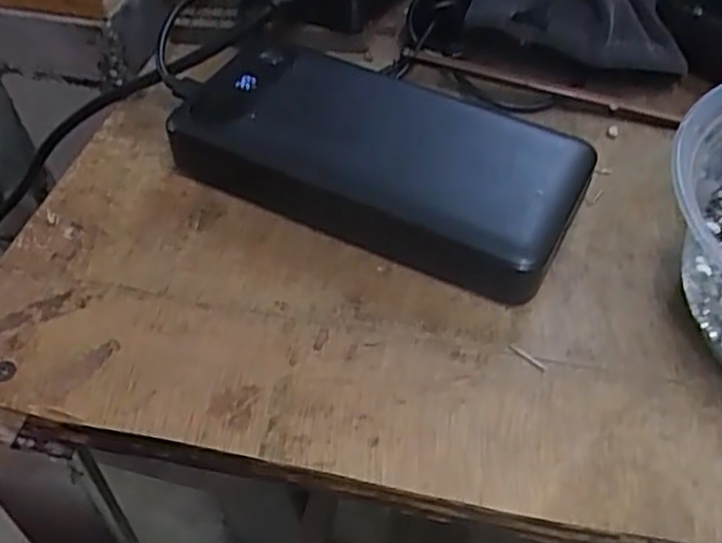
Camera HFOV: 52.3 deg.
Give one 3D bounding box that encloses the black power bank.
[{"bbox_3d":[0.005,-0.045,0.286,0.155,0.032,0.067,23,52,19],"label":"black power bank"}]

